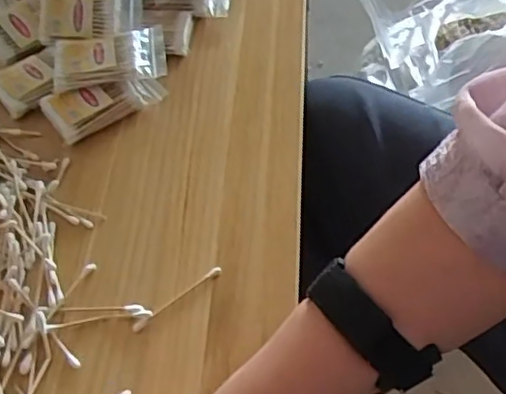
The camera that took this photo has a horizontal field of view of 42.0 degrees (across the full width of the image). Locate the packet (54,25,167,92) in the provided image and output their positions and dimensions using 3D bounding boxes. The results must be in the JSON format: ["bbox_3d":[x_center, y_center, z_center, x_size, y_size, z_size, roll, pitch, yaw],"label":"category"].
[{"bbox_3d":[-0.127,-0.121,0.583,0.096,0.026,0.058,-10,52,-2],"label":"packet"}]

